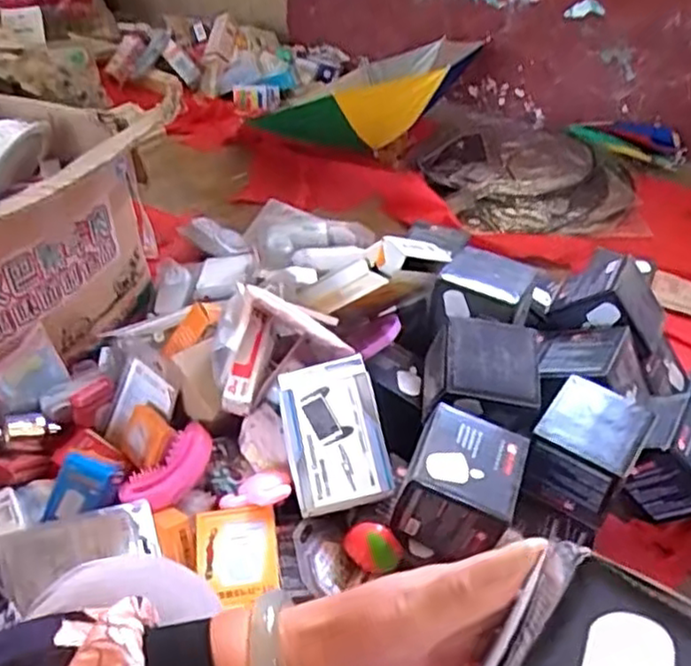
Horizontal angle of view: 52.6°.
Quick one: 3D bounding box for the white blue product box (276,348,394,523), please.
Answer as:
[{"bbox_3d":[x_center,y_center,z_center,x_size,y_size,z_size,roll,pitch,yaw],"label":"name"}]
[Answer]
[{"bbox_3d":[-0.014,0.123,0.852,0.113,0.032,0.186,-11,64,-5],"label":"white blue product box"}]

